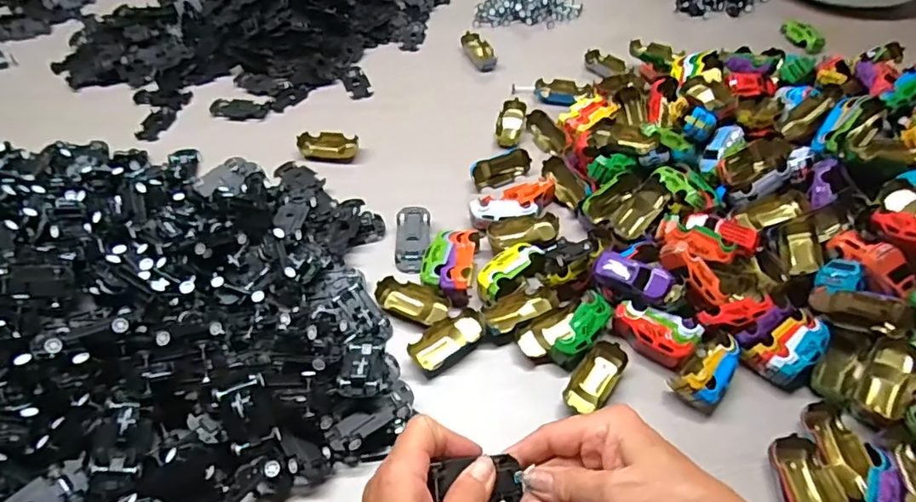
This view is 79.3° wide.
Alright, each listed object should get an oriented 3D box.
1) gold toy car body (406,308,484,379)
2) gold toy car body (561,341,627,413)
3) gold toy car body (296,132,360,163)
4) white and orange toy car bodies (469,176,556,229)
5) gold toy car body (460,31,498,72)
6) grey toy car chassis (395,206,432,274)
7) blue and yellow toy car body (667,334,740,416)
[{"bbox_3d":[-0.008,0.071,0.442,0.063,0.016,0.031,-32,59,-21],"label":"gold toy car body"},{"bbox_3d":[0.103,0.096,0.417,0.028,0.019,0.066,31,59,22],"label":"gold toy car body"},{"bbox_3d":[-0.139,-0.112,0.595,0.064,0.015,0.034,-2,53,-1],"label":"gold toy car body"},{"bbox_3d":[0.055,-0.042,0.518,0.088,0.022,0.033,-19,55,-13],"label":"white and orange toy car bodies"},{"bbox_3d":[0.027,-0.254,0.700,0.032,0.017,0.061,-19,55,-13],"label":"gold toy car body"},{"bbox_3d":[-0.041,-0.011,0.507,0.030,0.013,0.066,0,53,1],"label":"grey toy car chassis"},{"bbox_3d":[0.190,0.090,0.414,0.064,0.028,0.033,-36,60,-23],"label":"blue and yellow toy car body"}]

